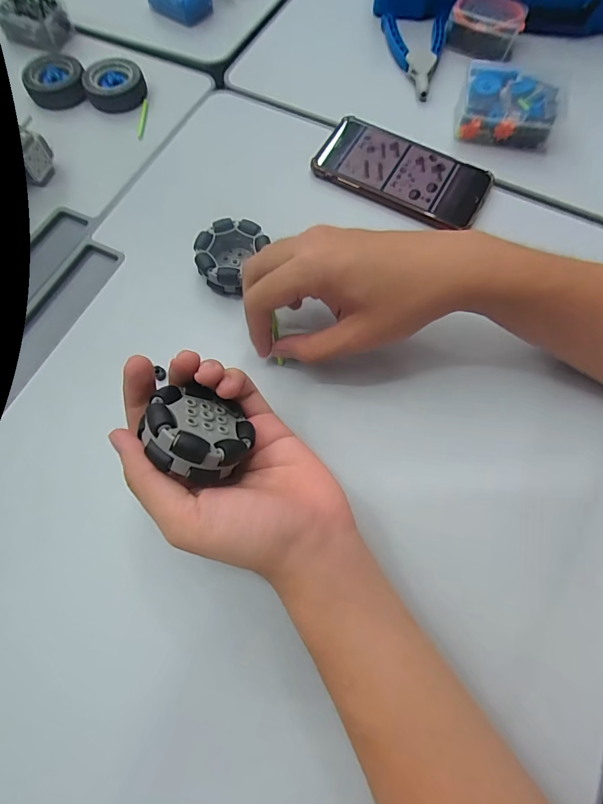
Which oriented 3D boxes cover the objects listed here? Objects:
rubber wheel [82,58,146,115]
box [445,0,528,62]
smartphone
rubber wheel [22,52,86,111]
[{"bbox_3d":[-0.196,-0.329,0.413,0.059,0.024,0.053,-6,69,-2],"label":"rubber wheel"},{"bbox_3d":[0.205,-0.418,0.442,0.077,0.037,0.048,27,71,10],"label":"box"},{"bbox_3d":[0.095,-0.218,0.375,0.160,0.010,0.080,29,72,11],"label":"smartphone"},{"bbox_3d":[-0.258,-0.337,0.414,0.058,0.022,0.051,-26,71,-9],"label":"rubber wheel"}]

